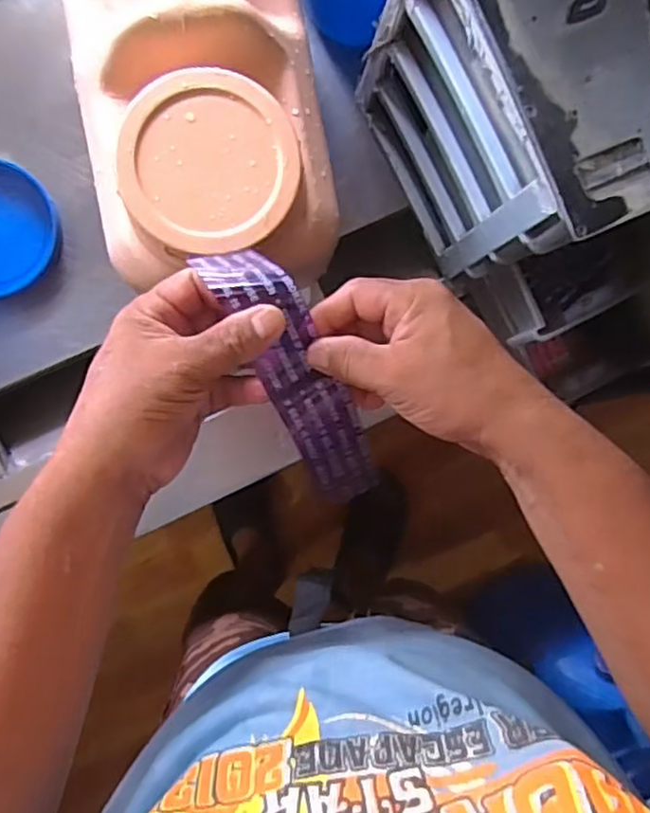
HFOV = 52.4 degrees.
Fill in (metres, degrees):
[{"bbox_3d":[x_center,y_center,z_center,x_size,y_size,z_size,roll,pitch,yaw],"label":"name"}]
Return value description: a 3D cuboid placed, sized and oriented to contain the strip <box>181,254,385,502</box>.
[{"bbox_3d":[-0.012,-0.011,0.376,0.038,0.039,0.168,-28,115,-3],"label":"strip"}]

